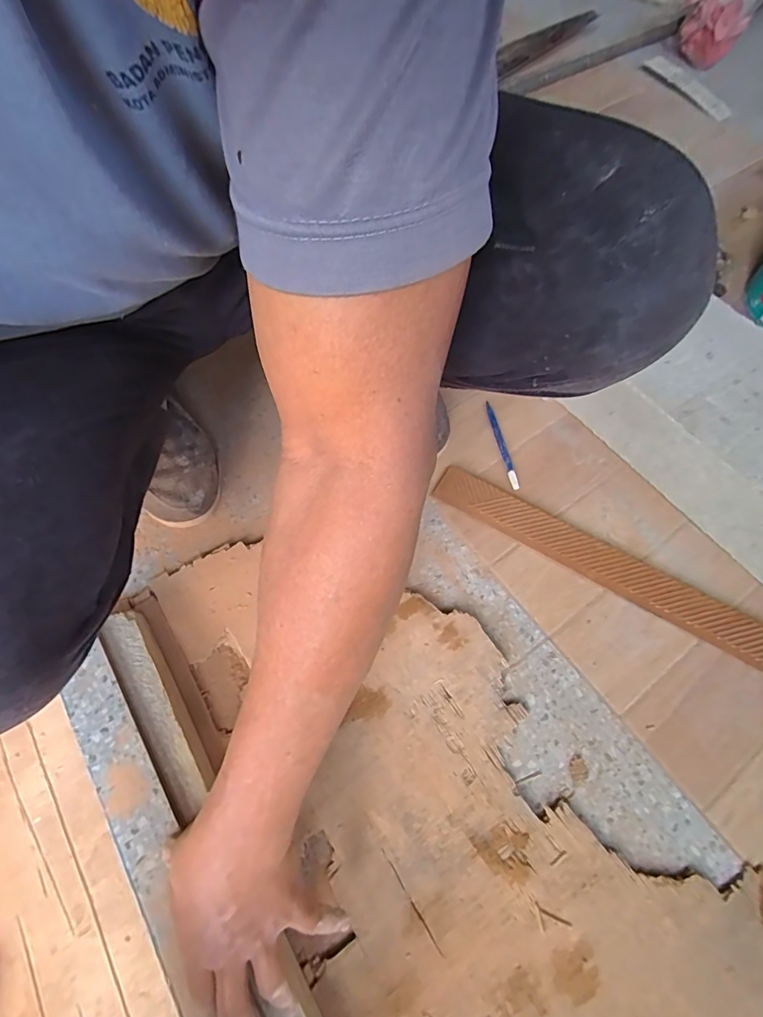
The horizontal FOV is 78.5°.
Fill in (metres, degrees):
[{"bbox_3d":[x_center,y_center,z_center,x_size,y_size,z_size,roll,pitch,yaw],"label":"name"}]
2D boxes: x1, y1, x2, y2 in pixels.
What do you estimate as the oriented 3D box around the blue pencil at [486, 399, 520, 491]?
[{"bbox_3d":[0.155,-0.082,0.605,0.010,0.012,0.128,-10,65,-7],"label":"blue pencil"}]

